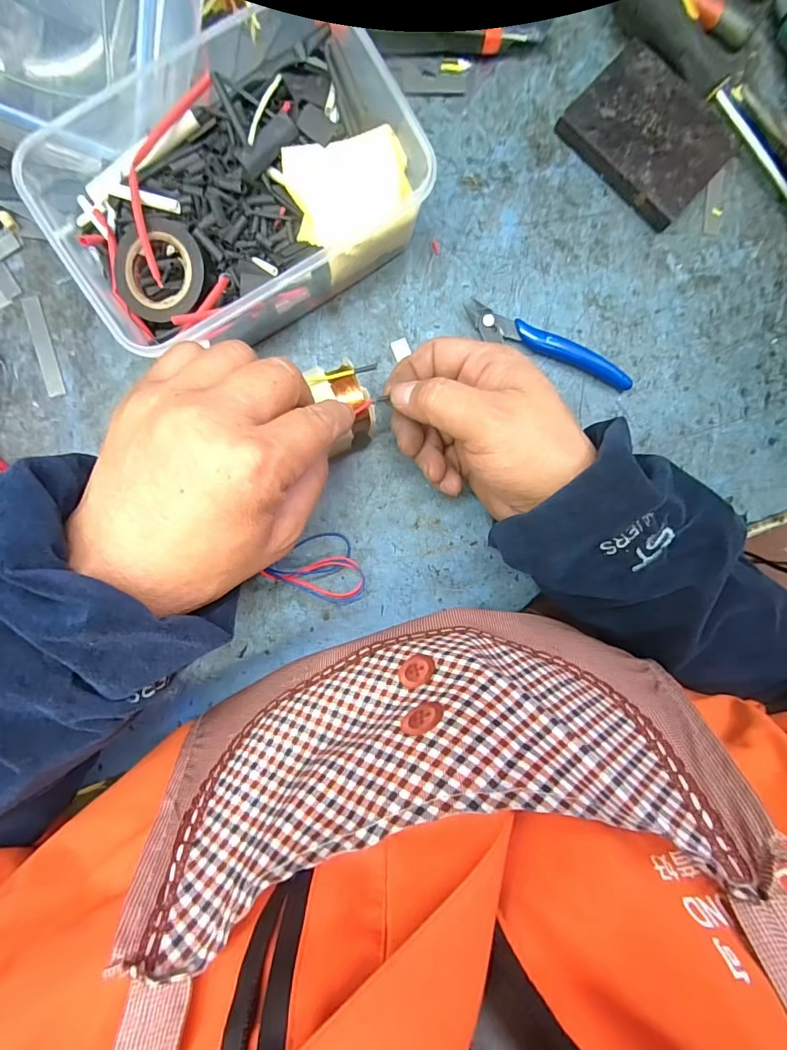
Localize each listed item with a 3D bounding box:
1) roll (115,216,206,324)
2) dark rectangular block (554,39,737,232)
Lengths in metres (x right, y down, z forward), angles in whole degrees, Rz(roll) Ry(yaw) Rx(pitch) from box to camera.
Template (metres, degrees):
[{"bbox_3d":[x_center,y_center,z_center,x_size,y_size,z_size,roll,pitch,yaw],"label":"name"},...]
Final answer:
[{"bbox_3d":[-0.138,-0.150,0.269,0.056,0.012,0.056,2,100,9],"label":"roll"},{"bbox_3d":[0.177,-0.270,0.318,0.104,0.017,0.080,43,88,-4],"label":"dark rectangular block"}]

